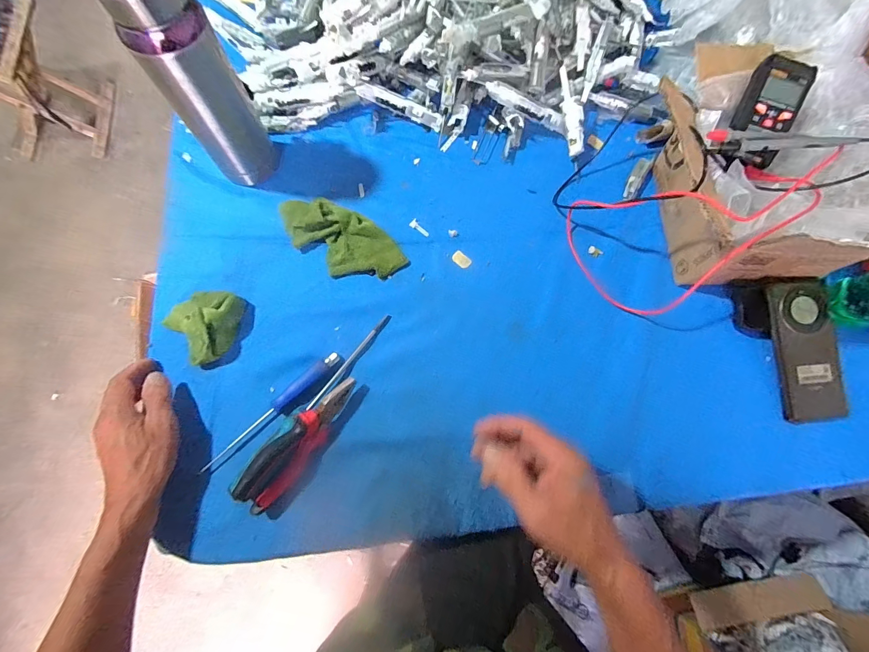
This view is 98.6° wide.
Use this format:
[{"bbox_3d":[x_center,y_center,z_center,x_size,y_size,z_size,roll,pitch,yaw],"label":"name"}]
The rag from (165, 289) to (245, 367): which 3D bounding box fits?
[{"bbox_3d":[-0.273,-0.010,0.444,0.086,0.045,0.084,-42,78,-12],"label":"rag"}]

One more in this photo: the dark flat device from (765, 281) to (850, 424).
[{"bbox_3d":[0.443,0.028,0.443,0.076,0.016,0.165,-9,89,-3],"label":"dark flat device"}]

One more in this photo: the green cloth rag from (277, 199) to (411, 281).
[{"bbox_3d":[-0.126,-0.117,0.489,0.171,0.022,0.084,38,77,10],"label":"green cloth rag"}]

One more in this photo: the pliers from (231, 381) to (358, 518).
[{"bbox_3d":[-0.144,0.123,0.404,0.033,0.048,0.159,37,77,10],"label":"pliers"}]

